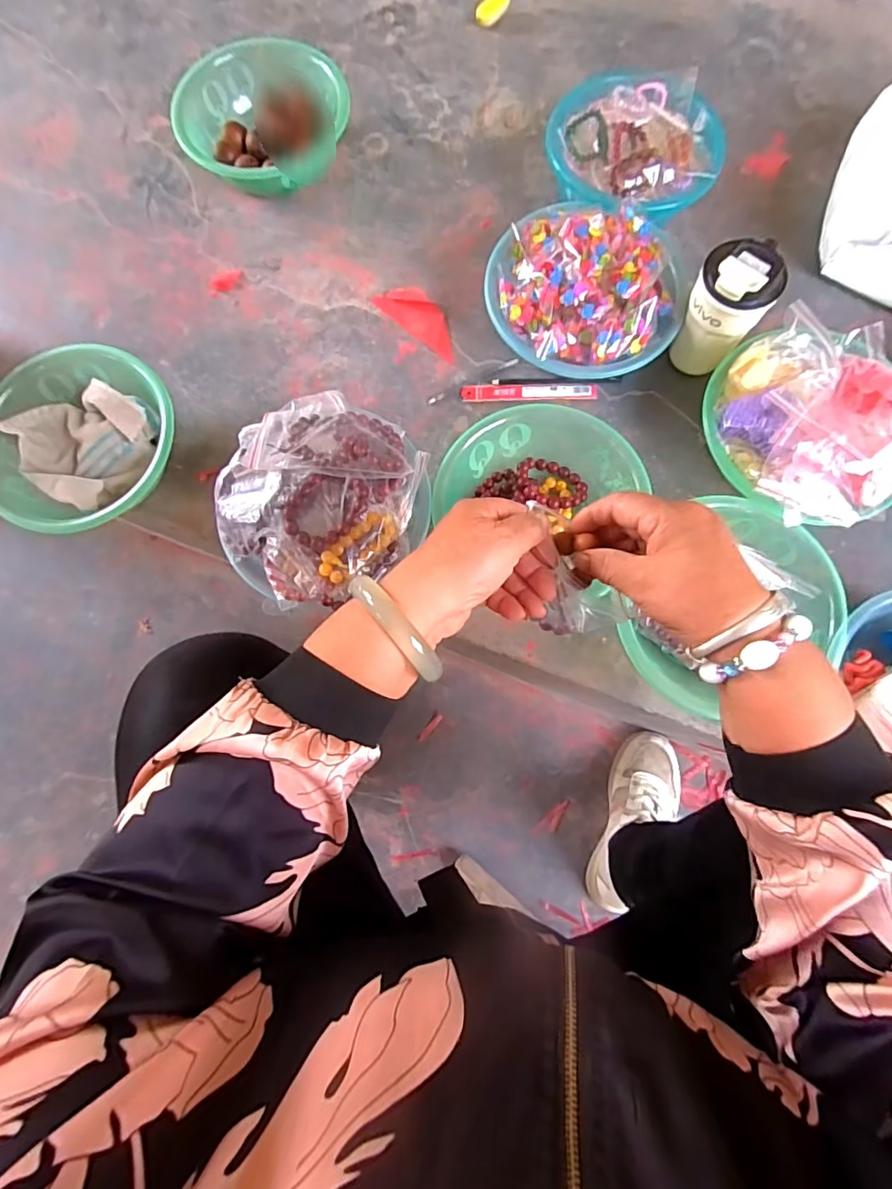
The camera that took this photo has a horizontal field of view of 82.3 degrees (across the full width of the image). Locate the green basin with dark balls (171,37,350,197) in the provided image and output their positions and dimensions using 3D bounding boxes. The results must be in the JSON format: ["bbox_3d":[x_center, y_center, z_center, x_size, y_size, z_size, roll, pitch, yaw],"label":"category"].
[{"bbox_3d":[-0.250,-0.665,0.719,0.228,0.074,0.199,9,79,3],"label":"green basin with dark balls"}]

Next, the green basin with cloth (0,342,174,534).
[{"bbox_3d":[-0.439,-0.176,0.617,0.211,0.086,0.209,0,78,1],"label":"green basin with cloth"}]

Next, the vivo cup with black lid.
[{"bbox_3d":[0.323,-0.332,0.608,0.081,0.150,0.081,0,78,1],"label":"vivo cup with black lid"}]

